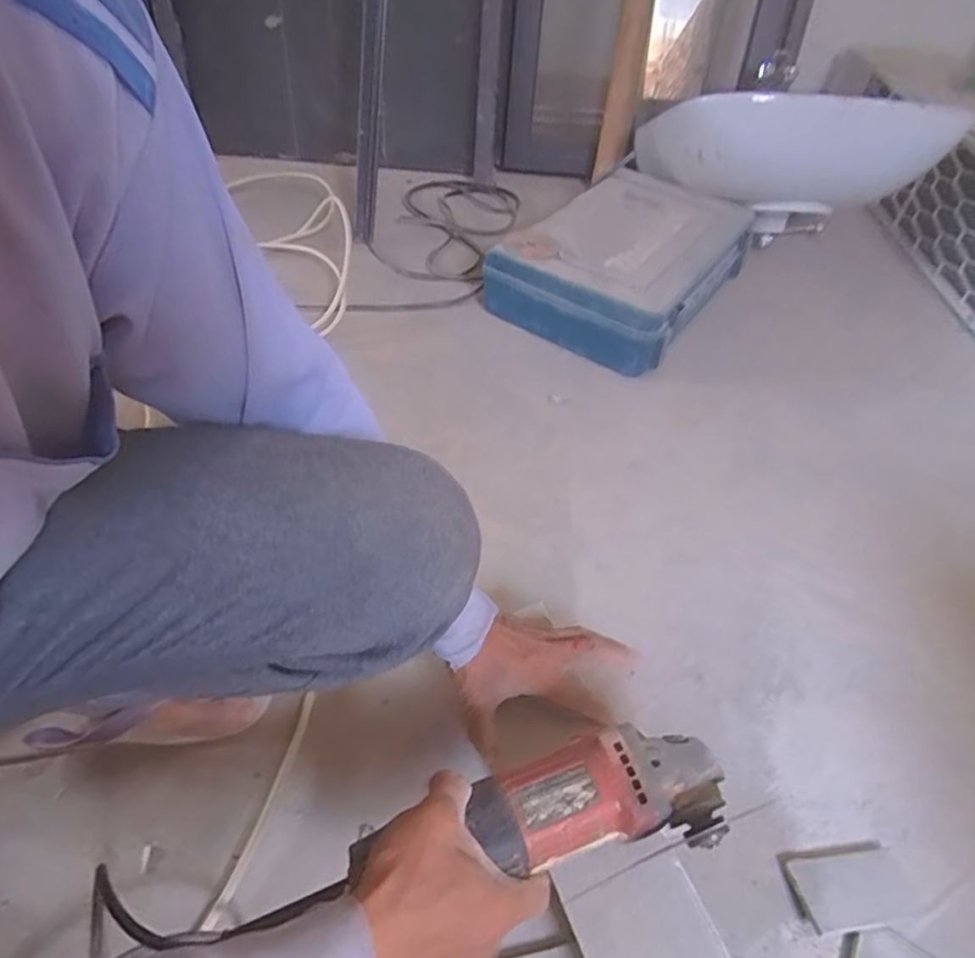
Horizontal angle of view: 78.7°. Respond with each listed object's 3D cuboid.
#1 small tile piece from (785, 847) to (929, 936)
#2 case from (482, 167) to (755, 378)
[{"bbox_3d":[0.304,0.336,0.487,0.100,0.011,0.051,-4,48,-6],"label":"small tile piece"},{"bbox_3d":[0.243,-0.364,1.033,0.310,0.148,0.427,34,55,23],"label":"case"}]

